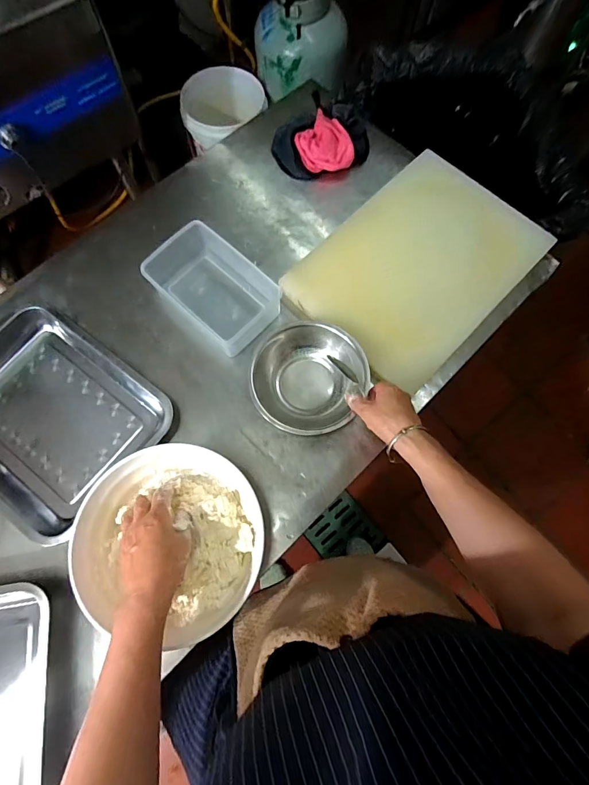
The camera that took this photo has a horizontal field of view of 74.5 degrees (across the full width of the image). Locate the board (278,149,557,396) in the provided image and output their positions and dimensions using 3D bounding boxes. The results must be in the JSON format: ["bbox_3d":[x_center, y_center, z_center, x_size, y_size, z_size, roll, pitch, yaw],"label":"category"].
[{"bbox_3d":[0.199,-0.204,0.613,0.360,0.020,0.261,-45,83,-6],"label":"board"}]

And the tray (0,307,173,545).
[{"bbox_3d":[-0.349,0.038,0.549,0.289,0.043,0.235,35,75,9],"label":"tray"}]

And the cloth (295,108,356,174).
[{"bbox_3d":[0.045,-0.440,0.676,0.078,0.042,0.118,-27,75,-9],"label":"cloth"}]

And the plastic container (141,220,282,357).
[{"bbox_3d":[-0.118,-0.165,0.598,0.185,0.066,0.130,39,76,10],"label":"plastic container"}]

